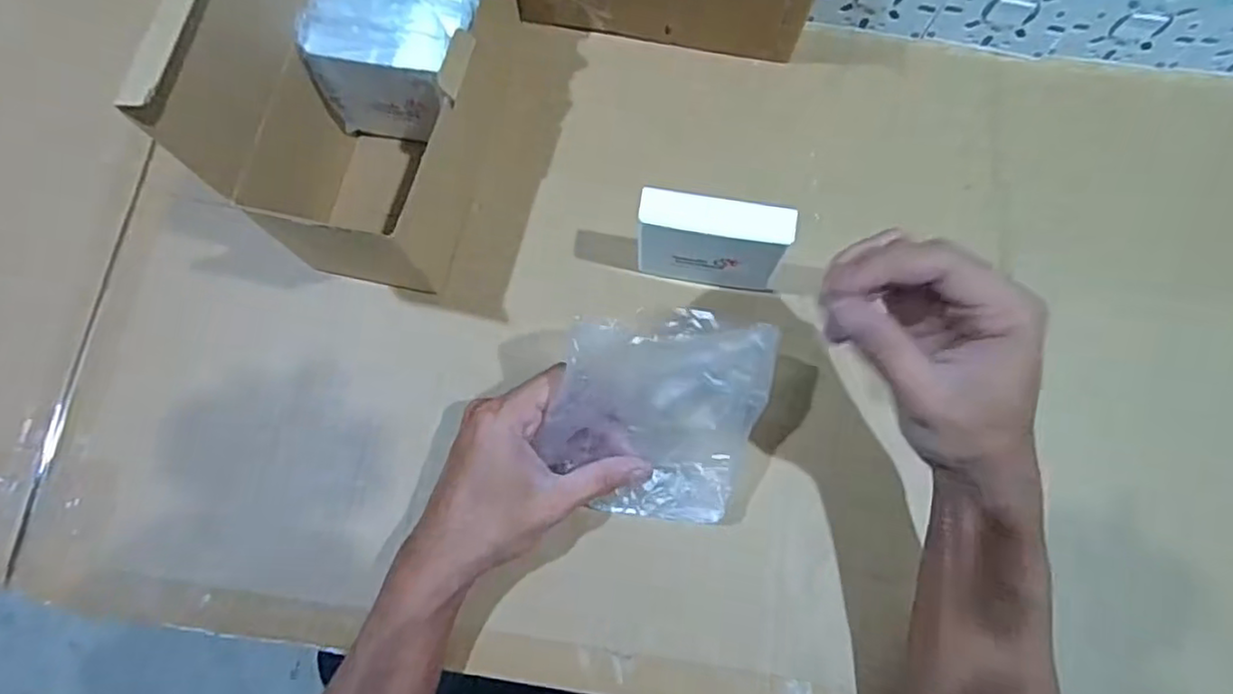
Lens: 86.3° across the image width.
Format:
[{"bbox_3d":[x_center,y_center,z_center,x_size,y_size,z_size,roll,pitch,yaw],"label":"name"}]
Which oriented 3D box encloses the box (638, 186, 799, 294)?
[{"bbox_3d":[0.056,-0.061,0.397,0.084,0.079,0.023,10,76,5],"label":"box"}]

